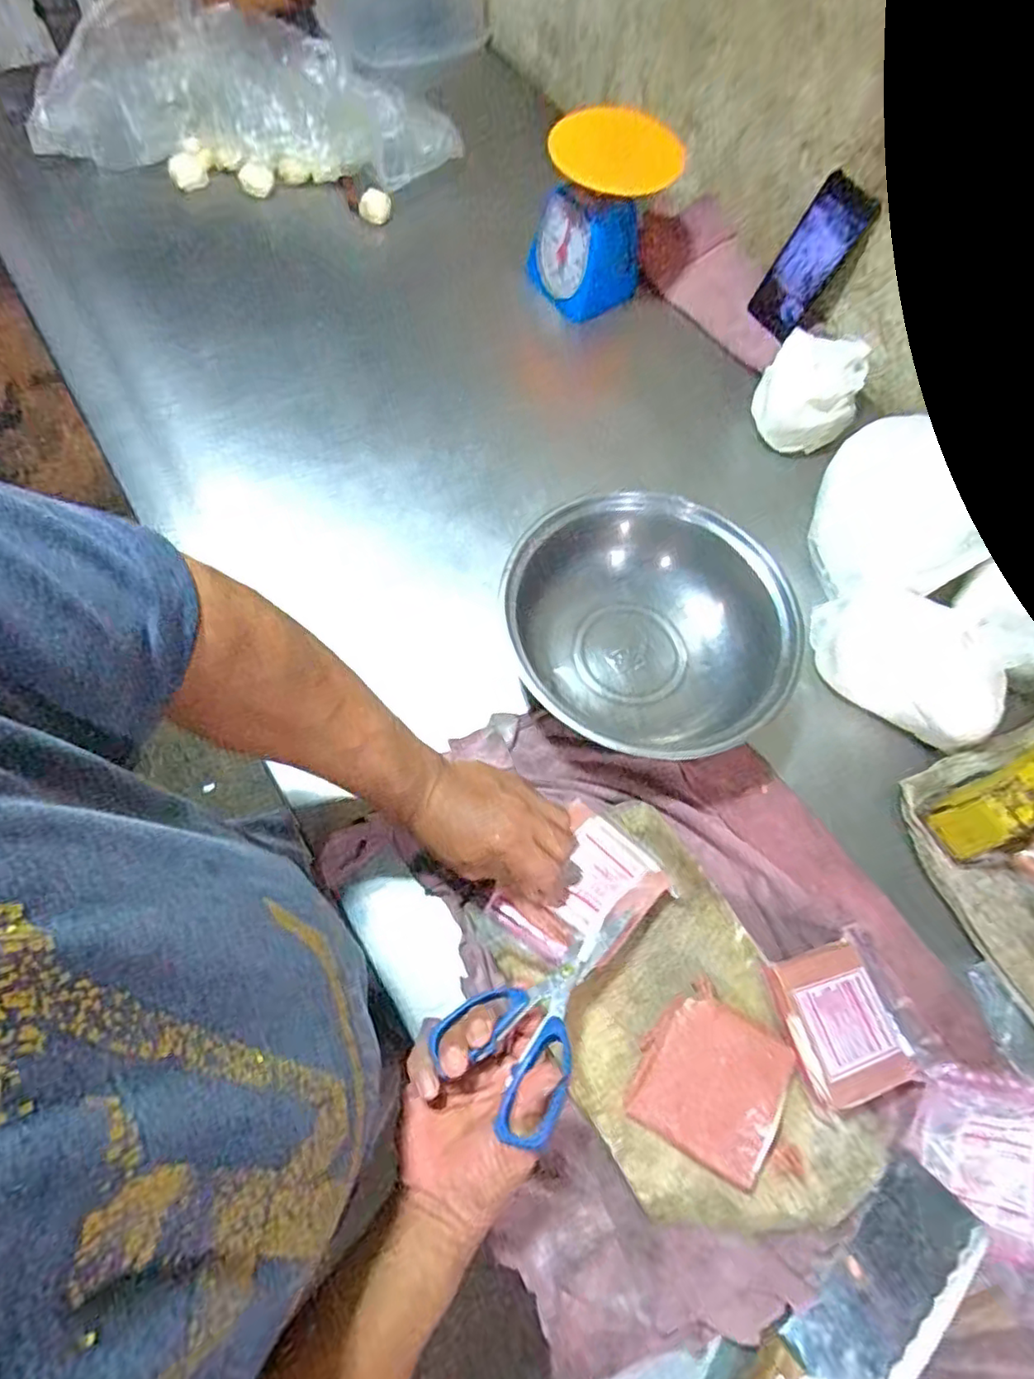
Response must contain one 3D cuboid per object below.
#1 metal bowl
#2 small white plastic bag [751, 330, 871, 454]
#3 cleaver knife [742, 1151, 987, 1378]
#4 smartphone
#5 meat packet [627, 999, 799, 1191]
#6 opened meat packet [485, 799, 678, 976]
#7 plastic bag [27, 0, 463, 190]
[{"bbox_3d":[0.126,-0.059,0.617,0.235,0.090,0.267,-17,70,-10],"label":"metal bowl"},{"bbox_3d":[0.355,-0.362,0.761,0.116,0.086,0.119,29,69,9],"label":"small white plastic bag"},{"bbox_3d":[0.231,0.472,0.454,0.277,0.030,0.093,-36,74,-16],"label":"cleaver knife"},{"bbox_3d":[0.362,-0.534,0.790,0.007,0.164,0.075,-27,74,-36],"label":"smartphone"},{"bbox_3d":[0.146,0.294,0.472,0.106,0.017,0.100,28,69,8],"label":"meat packet"},{"bbox_3d":[0.054,0.165,0.507,0.105,0.040,0.125,40,71,13],"label":"opened meat packet"},{"bbox_3d":[-0.379,-0.851,0.888,0.578,0.131,0.200,3,67,-2],"label":"plastic bag"}]

